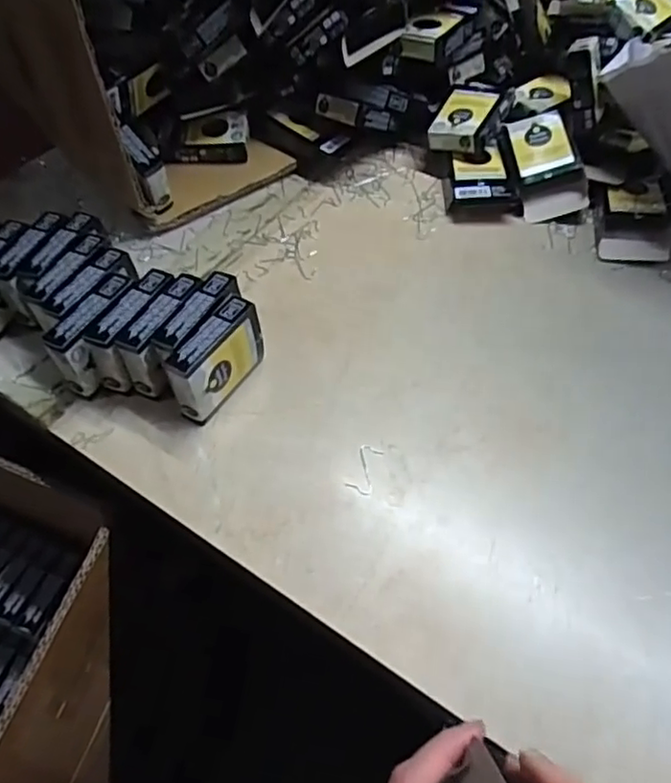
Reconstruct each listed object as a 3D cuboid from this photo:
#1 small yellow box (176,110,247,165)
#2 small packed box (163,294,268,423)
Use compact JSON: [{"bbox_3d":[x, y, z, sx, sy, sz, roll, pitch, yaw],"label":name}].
[{"bbox_3d":[-0.115,-0.237,0.583,0.067,0.023,0.043,-5,53,-2],"label":"small yellow box"},{"bbox_3d":[-0.078,-0.020,0.418,0.022,0.061,0.076,25,58,19],"label":"small packed box"}]

